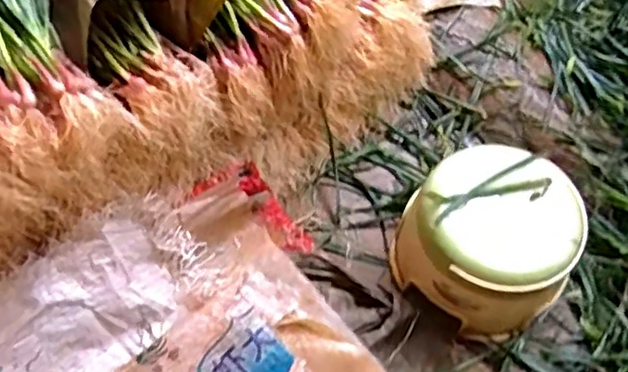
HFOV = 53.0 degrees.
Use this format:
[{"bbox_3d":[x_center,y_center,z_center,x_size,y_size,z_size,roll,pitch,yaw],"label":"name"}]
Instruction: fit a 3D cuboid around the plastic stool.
[{"bbox_3d":[0.268,0.086,0.983,0.241,0.178,0.229,1,60,-2],"label":"plastic stool"}]

